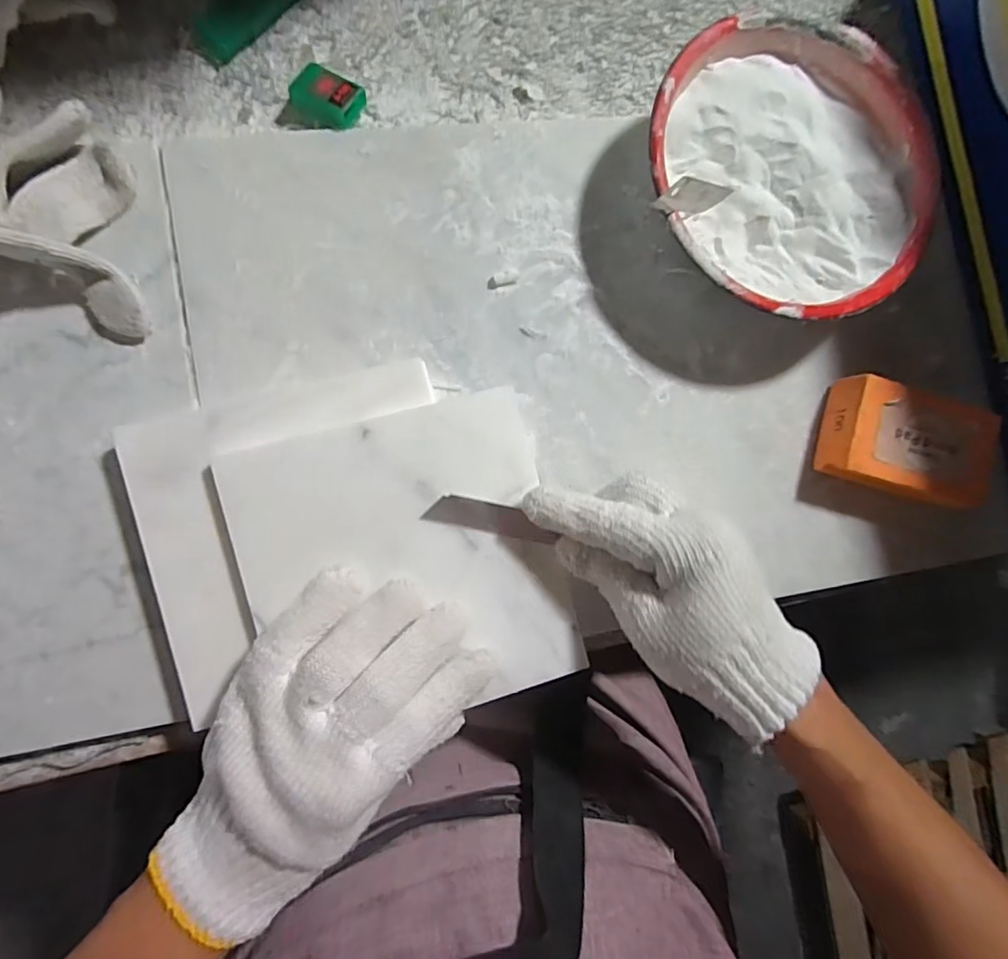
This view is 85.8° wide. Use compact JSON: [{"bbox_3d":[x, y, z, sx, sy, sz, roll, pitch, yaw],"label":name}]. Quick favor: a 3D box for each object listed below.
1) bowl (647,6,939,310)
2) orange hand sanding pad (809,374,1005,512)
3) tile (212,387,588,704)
[{"bbox_3d":[0.157,-0.169,0.318,0.163,0.052,0.160,0,88,-6],"label":"bowl"},{"bbox_3d":[0.244,-0.020,0.330,0.096,0.035,0.065,13,86,-8],"label":"orange hand sanding pad"},{"bbox_3d":[-0.047,0.043,0.271,0.152,0.008,0.148,-14,89,-9],"label":"tile"}]

